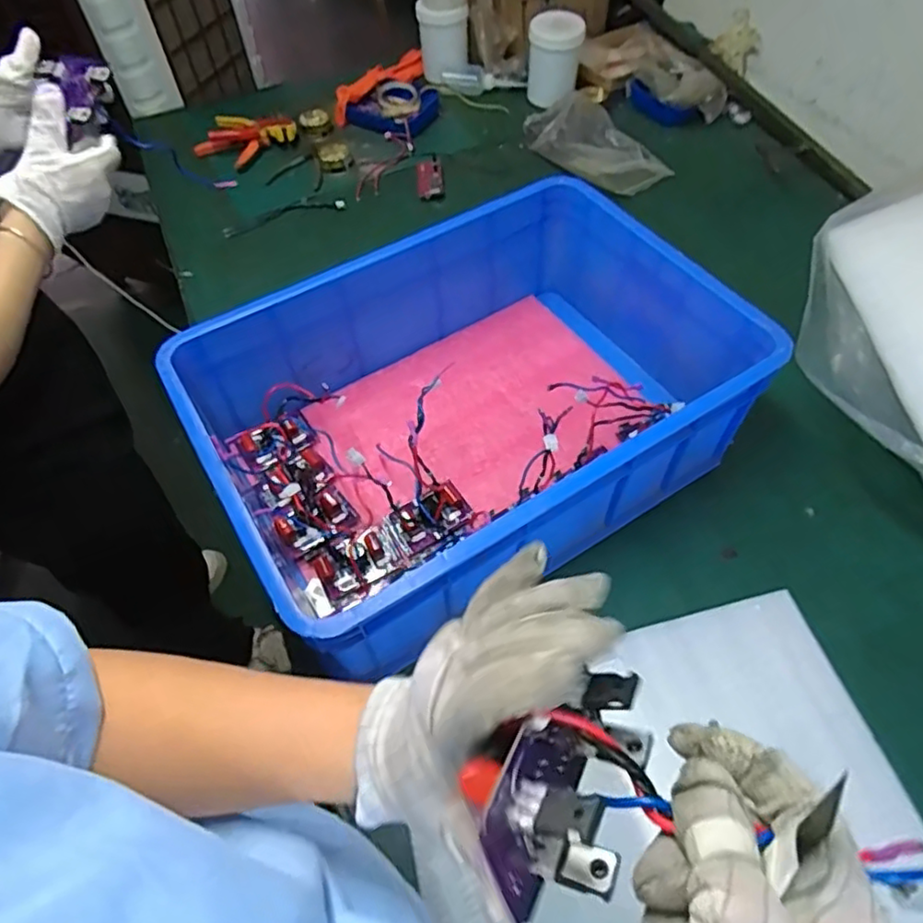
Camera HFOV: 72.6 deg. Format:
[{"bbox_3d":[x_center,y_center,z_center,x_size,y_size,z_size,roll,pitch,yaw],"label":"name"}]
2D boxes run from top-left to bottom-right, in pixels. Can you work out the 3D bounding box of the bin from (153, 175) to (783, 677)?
[{"bbox_3d":[0.016,-0.073,0.783,0.577,0.197,0.414,-29,60,-16],"label":"bin"}]

